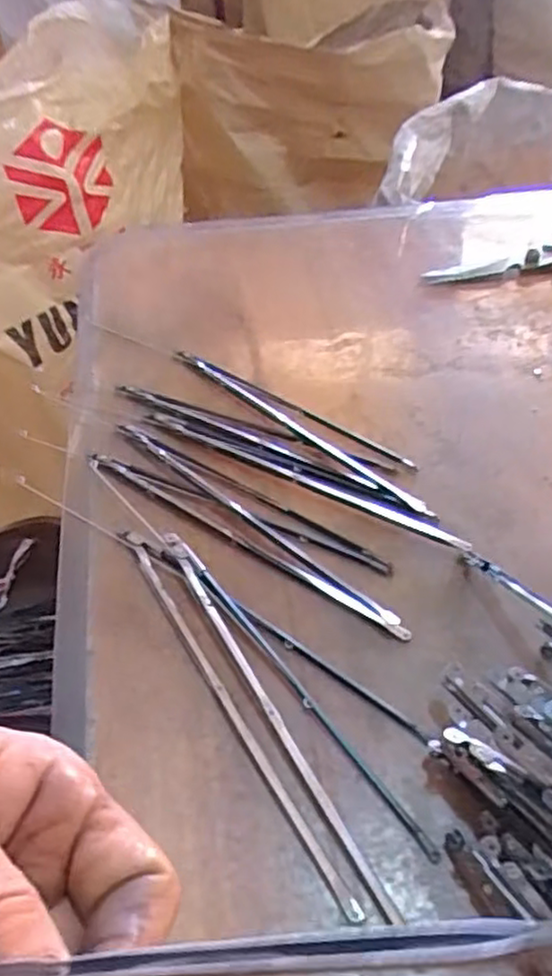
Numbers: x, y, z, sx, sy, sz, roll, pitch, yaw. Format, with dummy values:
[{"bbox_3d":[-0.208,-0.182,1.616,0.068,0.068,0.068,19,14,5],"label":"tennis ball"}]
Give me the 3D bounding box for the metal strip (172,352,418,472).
[{"bbox_3d":[0.006,-0.047,0.393,0.162,0.005,0.008,28,53,26],"label":"metal strip"}]

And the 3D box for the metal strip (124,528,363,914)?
[{"bbox_3d":[-0.022,0.079,0.275,0.006,0.004,0.184,-24,50,-20],"label":"metal strip"}]

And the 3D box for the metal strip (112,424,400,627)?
[{"bbox_3d":[-0.016,0.012,0.339,0.183,0.004,0.009,34,56,30],"label":"metal strip"}]

